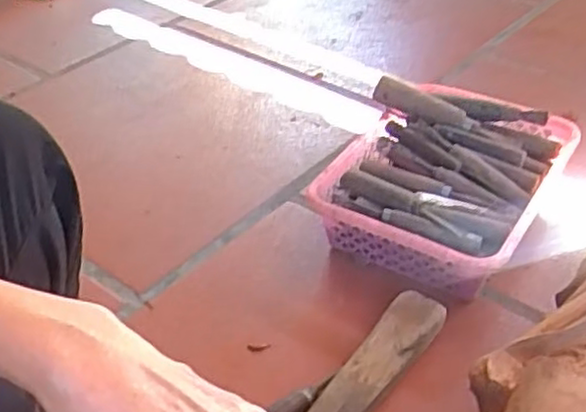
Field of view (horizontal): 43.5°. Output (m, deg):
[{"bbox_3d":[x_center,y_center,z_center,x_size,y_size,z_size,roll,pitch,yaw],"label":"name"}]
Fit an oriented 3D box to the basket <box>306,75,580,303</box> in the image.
[{"bbox_3d":[0.183,-0.029,0.897,0.239,0.102,0.308,21,44,23],"label":"basket"}]

